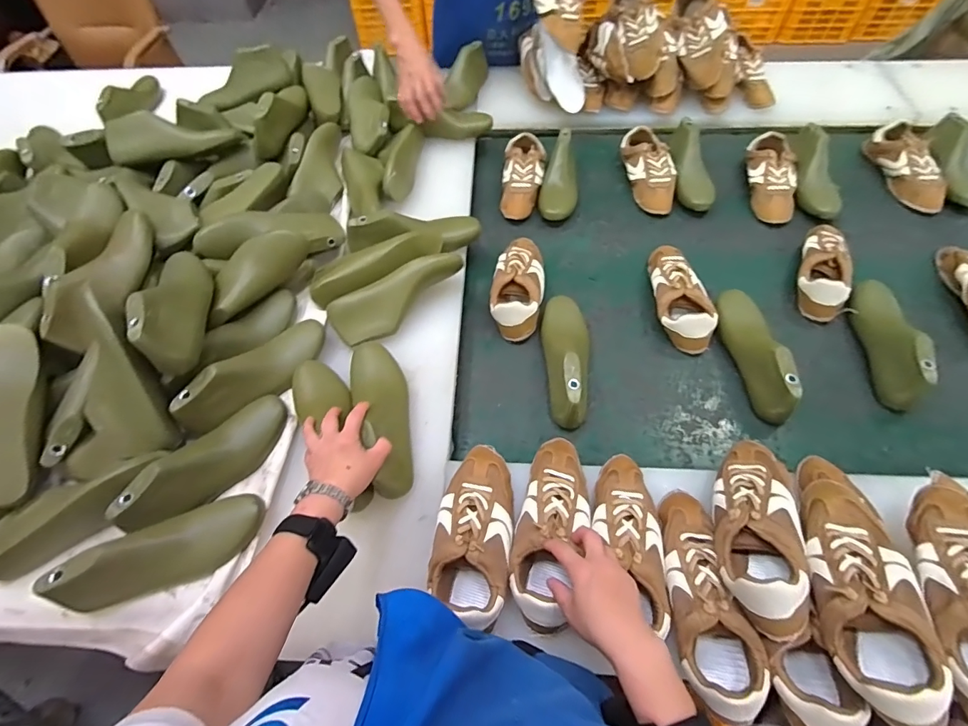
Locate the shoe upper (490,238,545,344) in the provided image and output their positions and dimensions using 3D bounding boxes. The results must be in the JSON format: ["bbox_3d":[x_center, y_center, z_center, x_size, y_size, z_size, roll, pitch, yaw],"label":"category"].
[{"bbox_3d":[0.064,-0.149,0.820,0.089,0.067,0.208,8,61,7],"label":"shoe upper"}]

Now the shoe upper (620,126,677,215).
[{"bbox_3d":[0.360,-0.417,0.975,0.081,0.064,0.223,-8,60,-2],"label":"shoe upper"}]

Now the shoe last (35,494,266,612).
[{"bbox_3d":[-0.393,0.236,0.558,0.229,0.073,0.076,-19,60,-23],"label":"shoe last"}]

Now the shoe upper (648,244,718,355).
[{"bbox_3d":[0.340,-0.127,0.801,0.084,0.065,0.229,-5,60,0],"label":"shoe upper"}]

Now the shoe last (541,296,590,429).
[{"bbox_3d":[0.135,-0.017,0.733,0.068,0.082,0.241,-3,60,1],"label":"shoe last"}]

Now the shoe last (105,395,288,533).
[{"bbox_3d":[-0.379,0.128,0.613,0.078,0.078,0.231,39,69,22],"label":"shoe last"}]

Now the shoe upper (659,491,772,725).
[{"bbox_3d":[0.251,0.262,0.513,0.084,0.074,0.234,-3,60,1],"label":"shoe upper"}]

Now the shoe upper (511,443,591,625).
[{"bbox_3d":[0.089,0.199,0.560,0.087,0.062,0.223,13,59,10],"label":"shoe upper"}]

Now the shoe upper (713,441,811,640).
[{"bbox_3d":[0.323,0.182,0.527,0.090,0.067,0.233,13,49,10],"label":"shoe upper"}]

